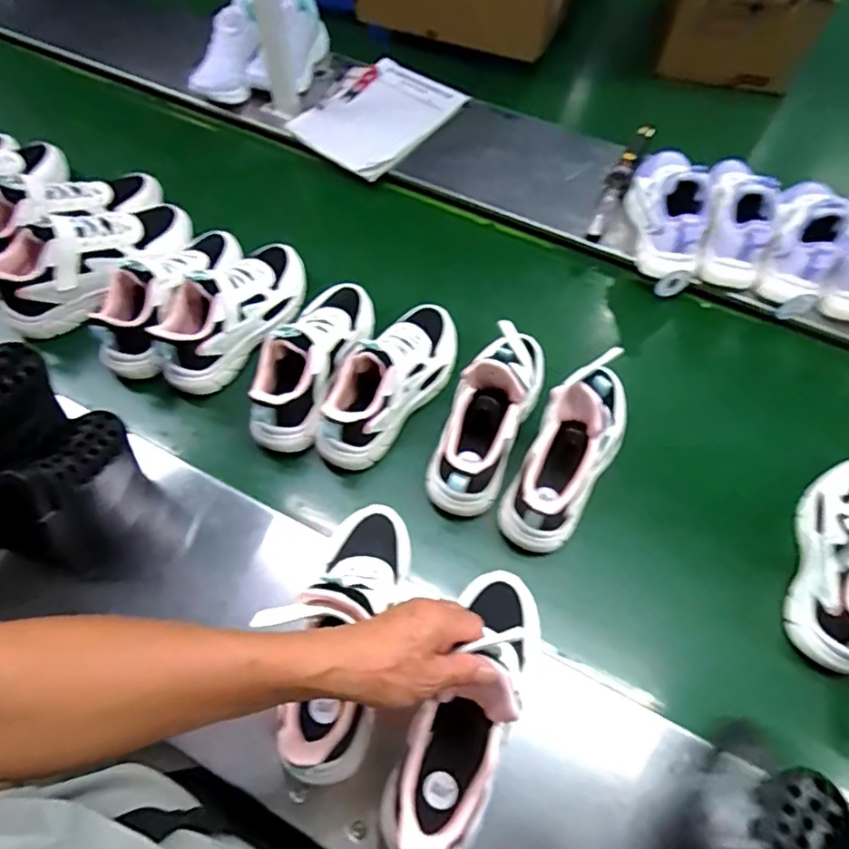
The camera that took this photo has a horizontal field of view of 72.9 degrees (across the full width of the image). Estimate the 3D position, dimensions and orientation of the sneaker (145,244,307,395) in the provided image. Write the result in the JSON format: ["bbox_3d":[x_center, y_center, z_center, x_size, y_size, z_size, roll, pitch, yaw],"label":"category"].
[{"bbox_3d":[-0.257,-0.159,0.760,0.090,0.102,0.240,29,66,17],"label":"sneaker"}]

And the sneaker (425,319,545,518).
[{"bbox_3d":[0.085,-0.023,0.667,0.077,0.123,0.245,26,65,16],"label":"sneaker"}]

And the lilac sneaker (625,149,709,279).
[{"bbox_3d":[0.349,-0.318,0.826,0.088,0.111,0.209,-1,61,2],"label":"lilac sneaker"}]

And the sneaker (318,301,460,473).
[{"bbox_3d":[-0.045,-0.064,0.707,0.092,0.101,0.242,34,67,19],"label":"sneaker"}]

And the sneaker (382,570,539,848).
[{"bbox_3d":[0.039,0.232,0.480,0.078,0.141,0.248,23,57,14],"label":"sneaker"}]

